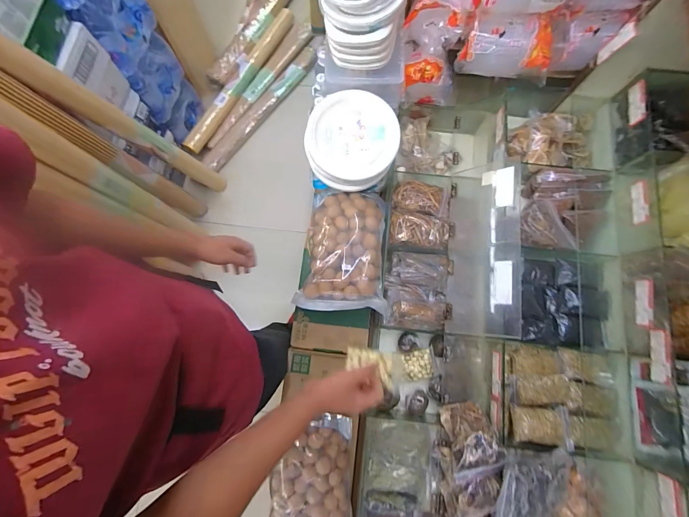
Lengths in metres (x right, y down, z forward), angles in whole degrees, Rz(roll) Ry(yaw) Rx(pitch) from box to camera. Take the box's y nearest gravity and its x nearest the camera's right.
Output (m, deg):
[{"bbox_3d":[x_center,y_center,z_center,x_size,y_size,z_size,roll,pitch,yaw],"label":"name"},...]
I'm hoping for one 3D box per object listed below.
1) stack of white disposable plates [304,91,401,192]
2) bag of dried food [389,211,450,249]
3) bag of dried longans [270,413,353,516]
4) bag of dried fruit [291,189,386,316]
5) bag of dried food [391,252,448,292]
[{"bbox_3d":[0.018,-0.287,0.821,0.230,0.098,0.230,8,93,6],"label":"stack of white disposable plates"},{"bbox_3d":[0.196,-0.076,0.856,0.149,0.045,0.096,9,78,1],"label":"bag of dried food"},{"bbox_3d":[-0.077,0.527,0.711,0.189,0.050,0.329,-1,78,-1],"label":"bag of dried longans"},{"bbox_3d":[0.007,-0.025,0.817,0.208,0.067,0.315,7,78,1],"label":"bag of dried fruit"},{"bbox_3d":[0.194,0.031,0.838,0.138,0.025,0.089,7,78,1],"label":"bag of dried food"}]

